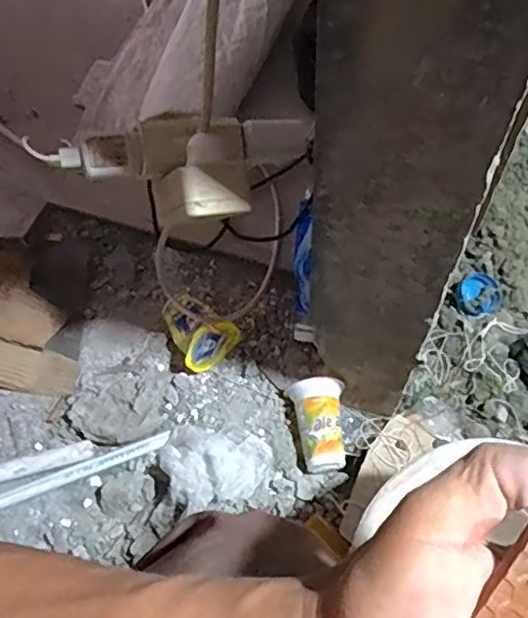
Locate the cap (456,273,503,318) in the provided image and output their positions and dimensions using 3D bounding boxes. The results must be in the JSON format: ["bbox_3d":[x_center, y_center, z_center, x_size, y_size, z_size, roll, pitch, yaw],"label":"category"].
[{"bbox_3d":[0.299,-0.018,0.840,0.055,0.012,0.073,37,68,21],"label":"cap"}]

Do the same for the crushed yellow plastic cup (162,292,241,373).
[{"bbox_3d":[-0.083,0.021,0.739,0.069,0.056,0.086,-34,64,-16],"label":"crushed yellow plastic cup"}]

